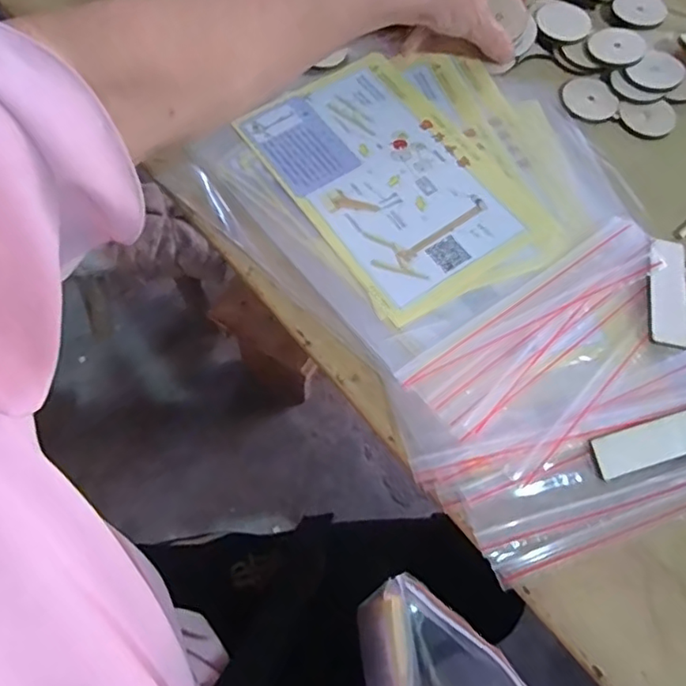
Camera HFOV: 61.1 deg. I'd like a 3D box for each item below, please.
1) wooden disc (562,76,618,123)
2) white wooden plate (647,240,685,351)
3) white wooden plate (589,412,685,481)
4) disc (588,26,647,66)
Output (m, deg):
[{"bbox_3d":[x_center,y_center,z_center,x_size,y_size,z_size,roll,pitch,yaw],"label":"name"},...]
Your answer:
[{"bbox_3d":[0.193,-0.191,0.455,0.043,0.005,0.043,1,66,-2],"label":"wooden disc"},{"bbox_3d":[0.212,-0.033,0.380,0.026,0.005,0.078,10,66,2],"label":"white wooden plate"},{"bbox_3d":[0.186,0.059,0.343,0.079,0.005,0.024,-14,67,-8],"label":"white wooden plate"},{"bbox_3d":[0.219,-0.237,0.464,0.043,0.004,0.036,4,79,6],"label":"disc"}]

